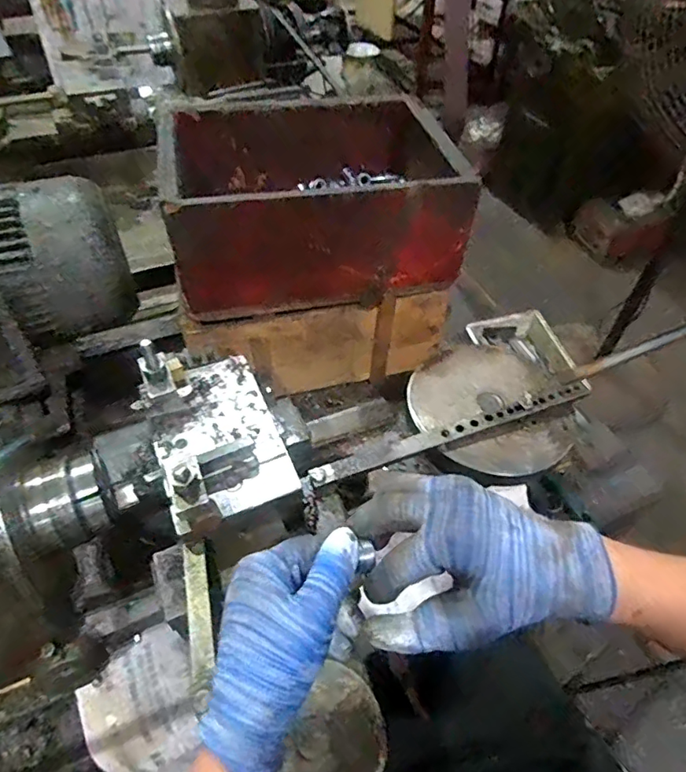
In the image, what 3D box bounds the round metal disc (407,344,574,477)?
[{"bbox_3d":[0.170,0.023,0.612,0.172,0.017,0.175,1,49,-1],"label":"round metal disc"}]

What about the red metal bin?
[{"bbox_3d":[-0.043,-0.243,0.690,0.342,0.156,0.256,-10,50,-10],"label":"red metal bin"}]

